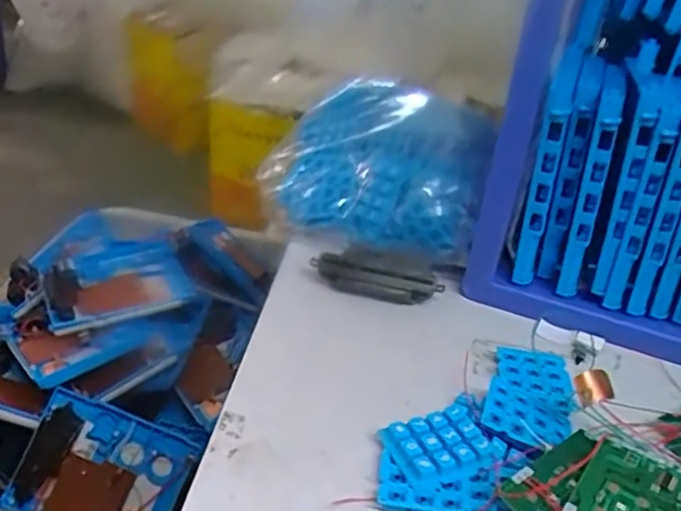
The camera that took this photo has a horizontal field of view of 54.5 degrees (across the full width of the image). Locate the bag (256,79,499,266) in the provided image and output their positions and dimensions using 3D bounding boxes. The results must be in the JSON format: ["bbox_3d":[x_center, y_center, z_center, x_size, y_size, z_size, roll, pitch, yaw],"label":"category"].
[{"bbox_3d":[0.039,-0.095,0.647,0.210,0.082,0.221,14,33,11],"label":"bag"}]

